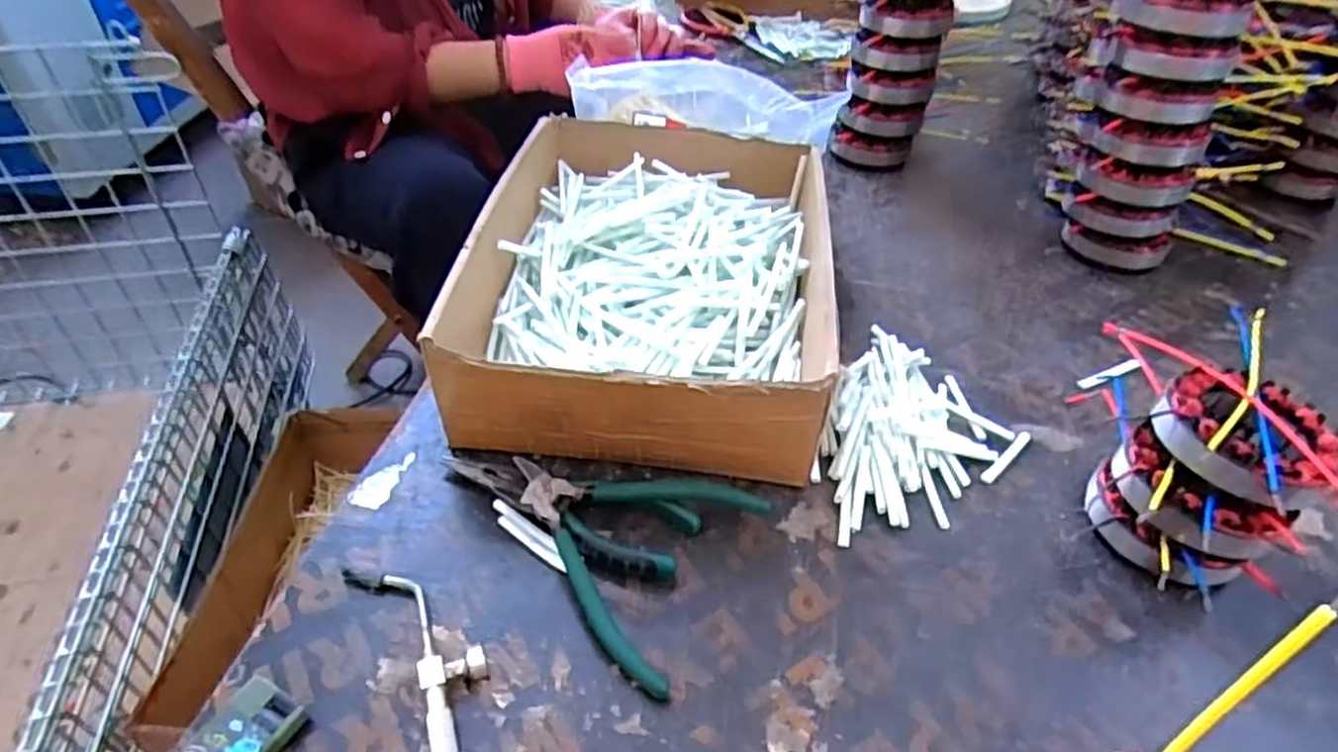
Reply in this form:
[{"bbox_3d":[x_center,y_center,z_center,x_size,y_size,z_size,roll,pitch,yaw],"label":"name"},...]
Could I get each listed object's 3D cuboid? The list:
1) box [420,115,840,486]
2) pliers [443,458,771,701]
[{"bbox_3d":[-0.007,-0.075,0.573,0.239,0.093,0.333,5,43,4],"label":"box"},{"bbox_3d":[-0.050,0.082,0.439,0.177,0.031,0.118,23,46,22],"label":"pliers"}]

